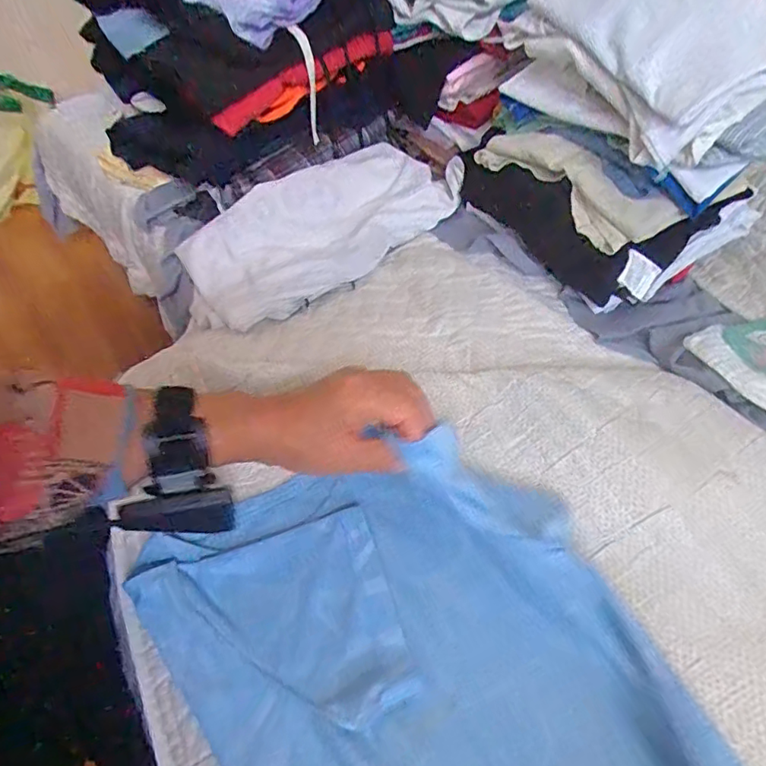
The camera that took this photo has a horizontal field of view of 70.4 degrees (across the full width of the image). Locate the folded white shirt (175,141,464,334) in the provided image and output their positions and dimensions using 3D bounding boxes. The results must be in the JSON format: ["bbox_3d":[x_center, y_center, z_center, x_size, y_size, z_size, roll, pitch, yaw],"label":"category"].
[{"bbox_3d":[-0.068,-0.178,0.624,0.318,0.053,0.182,-26,52,-16],"label":"folded white shirt"}]

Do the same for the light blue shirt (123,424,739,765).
[{"bbox_3d":[0.048,0.200,0.305,0.277,0.051,0.427,-33,55,-21],"label":"light blue shirt"}]

